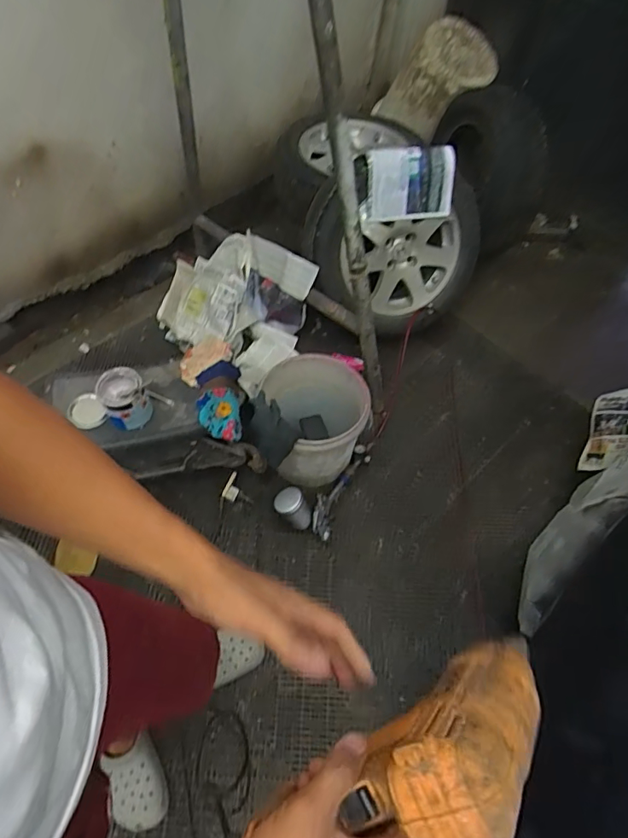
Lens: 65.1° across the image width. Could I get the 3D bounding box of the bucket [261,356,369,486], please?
[{"bbox_3d":[0.005,0.013,1.393,0.268,0.272,0.281,2,59,-3],"label":"bucket"}]

